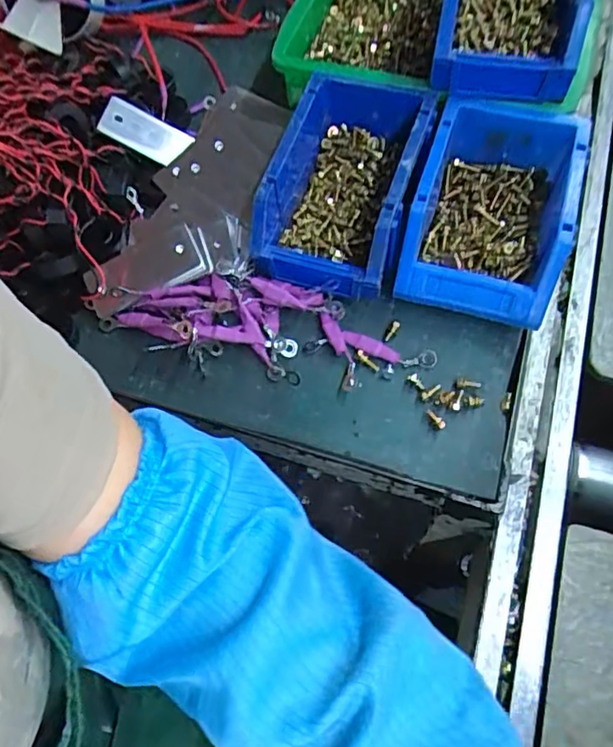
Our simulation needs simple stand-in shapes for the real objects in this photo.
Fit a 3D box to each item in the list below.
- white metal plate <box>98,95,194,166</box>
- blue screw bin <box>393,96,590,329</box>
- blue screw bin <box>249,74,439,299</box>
[{"bbox_3d":[-0.139,-0.209,0.501,0.072,0.008,0.039,27,81,-26],"label":"white metal plate"},{"bbox_3d":[0.138,-0.121,0.441,0.113,0.077,0.162,16,66,11],"label":"blue screw bin"},{"bbox_3d":[0.030,-0.150,0.450,0.107,0.057,0.172,14,66,11],"label":"blue screw bin"}]

